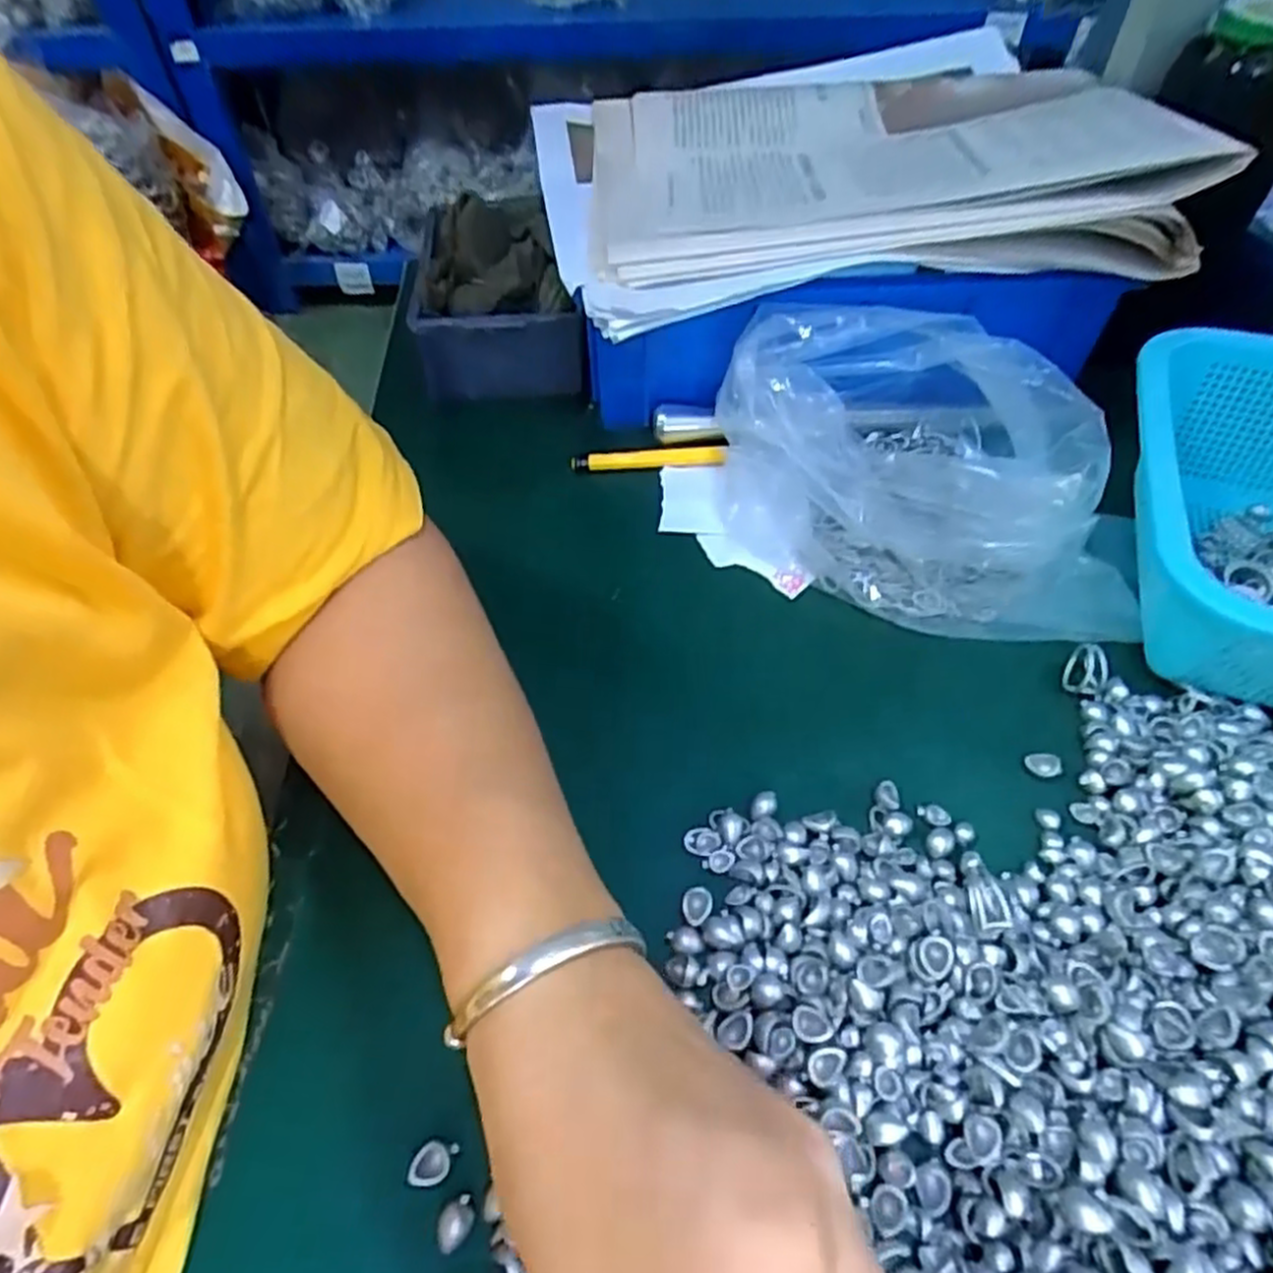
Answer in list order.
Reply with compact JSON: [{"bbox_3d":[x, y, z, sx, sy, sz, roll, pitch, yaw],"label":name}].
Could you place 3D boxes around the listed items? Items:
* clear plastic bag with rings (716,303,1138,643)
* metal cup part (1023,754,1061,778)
[{"bbox_3d":[0.139,-0.084,0.363,0.197,0.076,0.142,5,51,5],"label":"clear plastic bag with rings"},{"bbox_3d":[0.160,0.051,0.303,0.012,0.005,0.009,-1,51,3],"label":"metal cup part"}]

